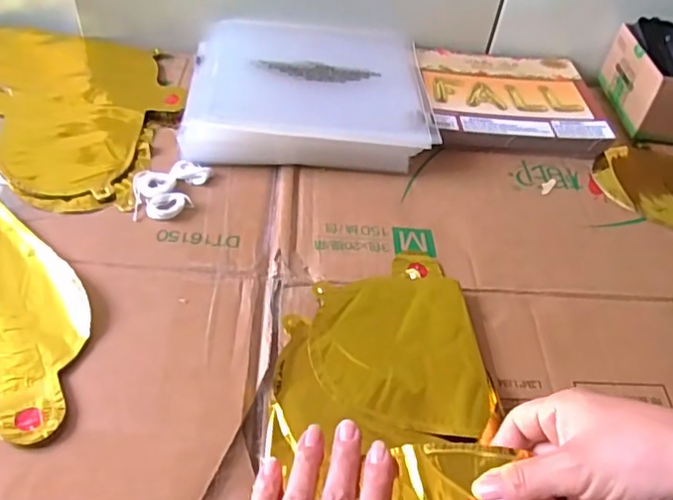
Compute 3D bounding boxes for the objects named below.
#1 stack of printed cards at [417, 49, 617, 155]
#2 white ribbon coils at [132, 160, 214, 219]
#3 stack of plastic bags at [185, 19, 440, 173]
[{"bbox_3d":[0.179,-0.162,0.634,0.176,0.020,0.173,1,46,-6],"label":"stack of printed cards"},{"bbox_3d":[-0.138,-0.052,0.512,0.064,0.005,0.066,4,46,-4],"label":"white ribbon coils"},{"bbox_3d":[-0.026,-0.166,0.604,0.226,0.029,0.227,3,46,-4],"label":"stack of plastic bags"}]

